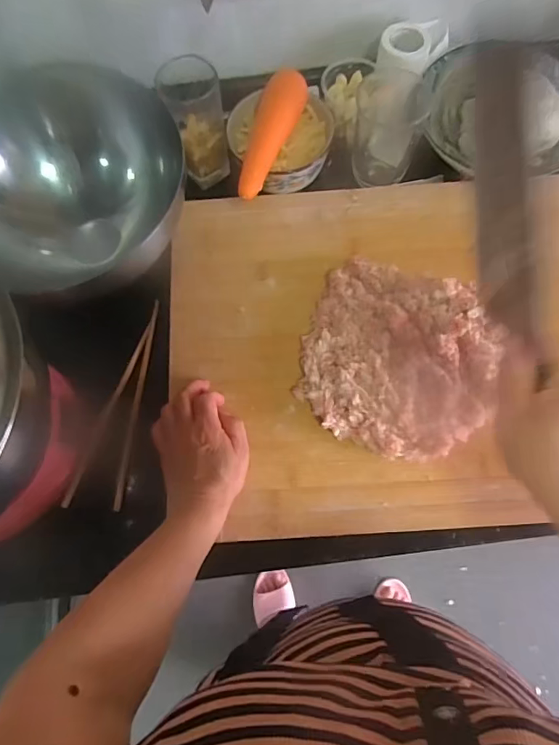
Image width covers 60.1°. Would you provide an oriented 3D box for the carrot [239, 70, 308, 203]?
[{"bbox_3d":[-0.014,-0.259,0.533,0.037,0.047,0.165,20,73,8],"label":"carrot"}]

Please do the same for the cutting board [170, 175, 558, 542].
[{"bbox_3d":[0.204,-0.044,0.515,0.627,0.039,0.391,-4,71,1],"label":"cutting board"}]

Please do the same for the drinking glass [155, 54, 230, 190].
[{"bbox_3d":[-0.094,-0.289,0.555,0.059,0.145,0.065,-11,71,-2],"label":"drinking glass"}]

